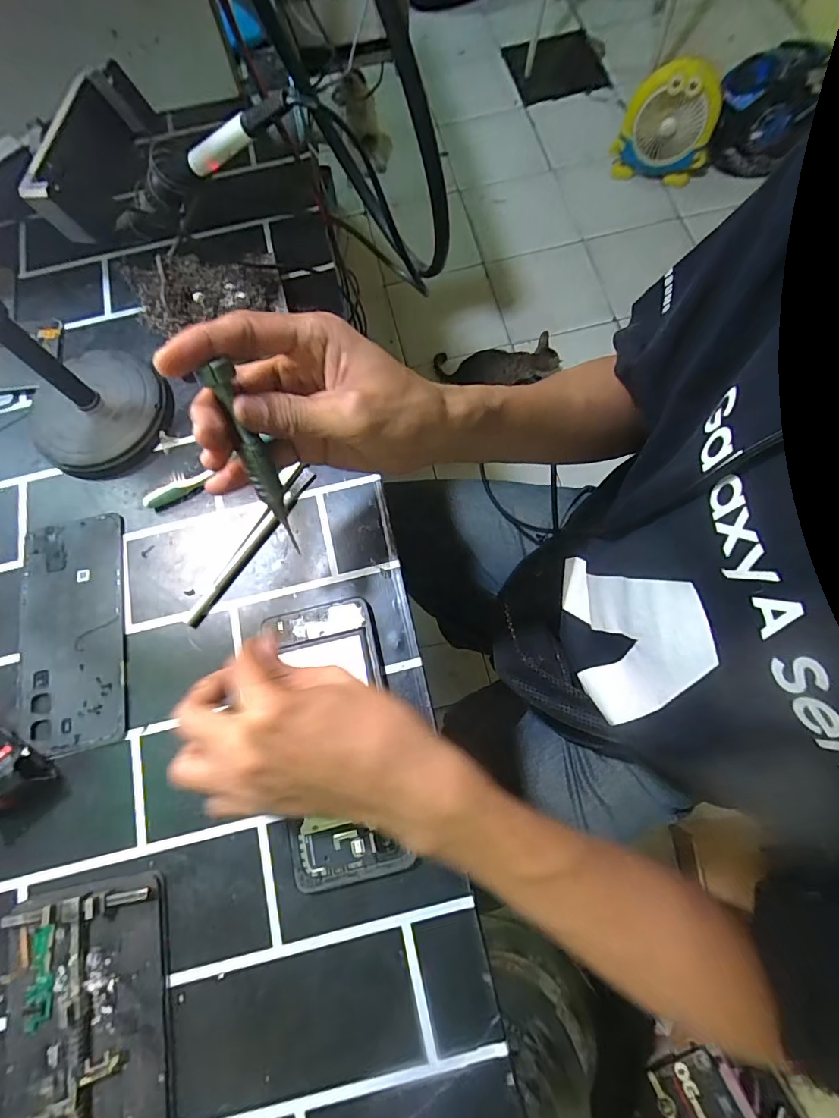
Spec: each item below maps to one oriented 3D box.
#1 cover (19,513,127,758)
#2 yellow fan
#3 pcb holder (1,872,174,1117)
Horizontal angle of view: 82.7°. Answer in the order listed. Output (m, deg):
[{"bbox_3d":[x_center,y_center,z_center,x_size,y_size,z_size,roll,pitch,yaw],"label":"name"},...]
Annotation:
[{"bbox_3d":[-0.245,0.049,0.336,0.073,0.004,0.163,-12,73,-1],"label":"cover"},{"bbox_3d":[0.719,-1.250,1.383,0.259,0.259,0.111,13,74,6],"label":"yellow fan"},{"bbox_3d":[-0.188,0.257,0.264,0.091,0.021,0.128,-11,73,-1],"label":"pcb holder"}]

